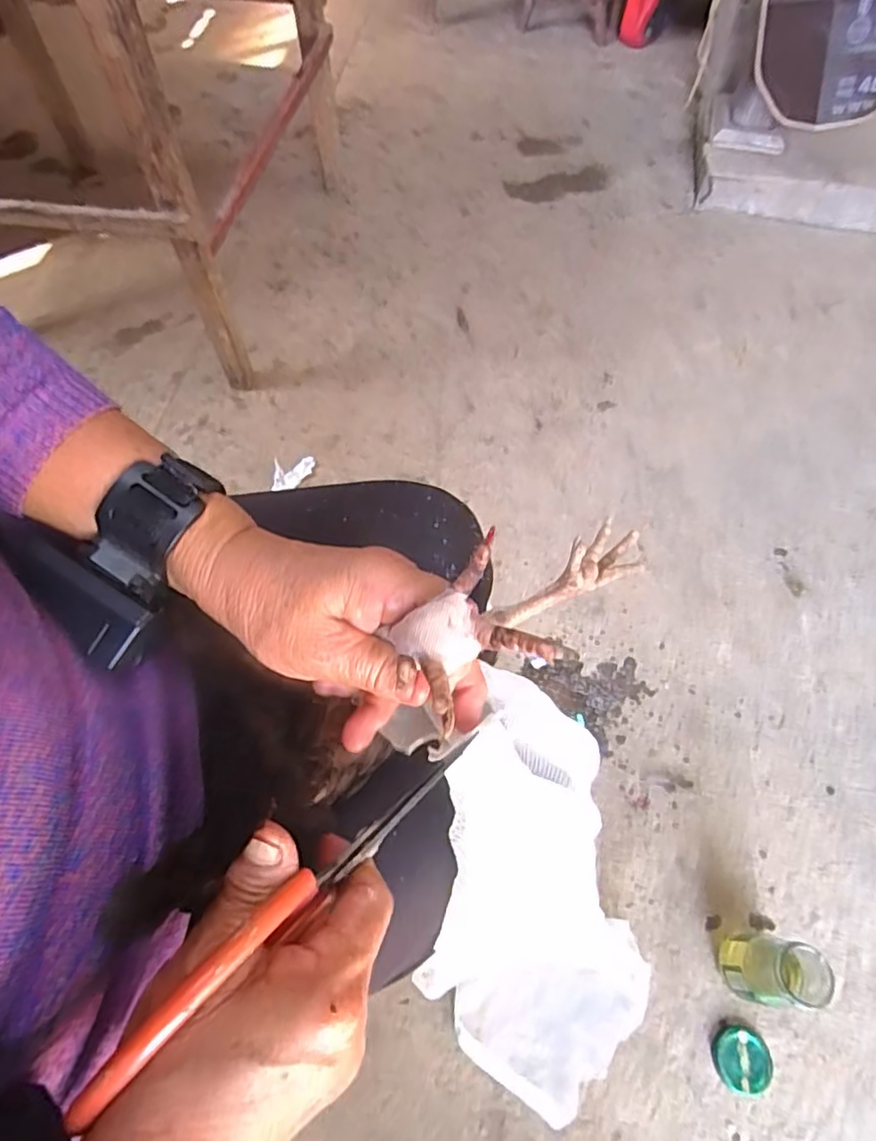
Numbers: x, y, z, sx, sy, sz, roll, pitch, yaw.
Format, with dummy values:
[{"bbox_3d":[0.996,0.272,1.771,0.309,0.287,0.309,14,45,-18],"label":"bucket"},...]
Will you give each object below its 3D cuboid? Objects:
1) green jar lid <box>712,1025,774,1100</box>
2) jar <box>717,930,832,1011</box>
[{"bbox_3d":[0.301,0.483,0.601,0.053,0.013,0.055,0,63,0],"label":"green jar lid"},{"bbox_3d":[0.321,0.389,0.591,0.060,0.115,0.061,0,63,0],"label":"jar"}]

